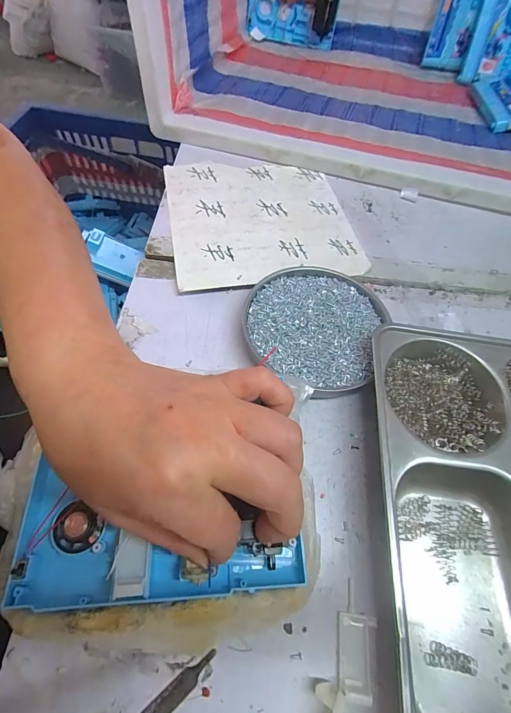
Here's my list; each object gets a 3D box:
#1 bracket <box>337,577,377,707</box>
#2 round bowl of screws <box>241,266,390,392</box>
[{"bbox_3d":[0.063,0.174,0.213,0.024,0.015,0.057,10,48,3],"label":"bracket"},{"bbox_3d":[0.052,-0.030,0.327,0.122,0.021,0.125,1,60,-2],"label":"round bowl of screws"}]

